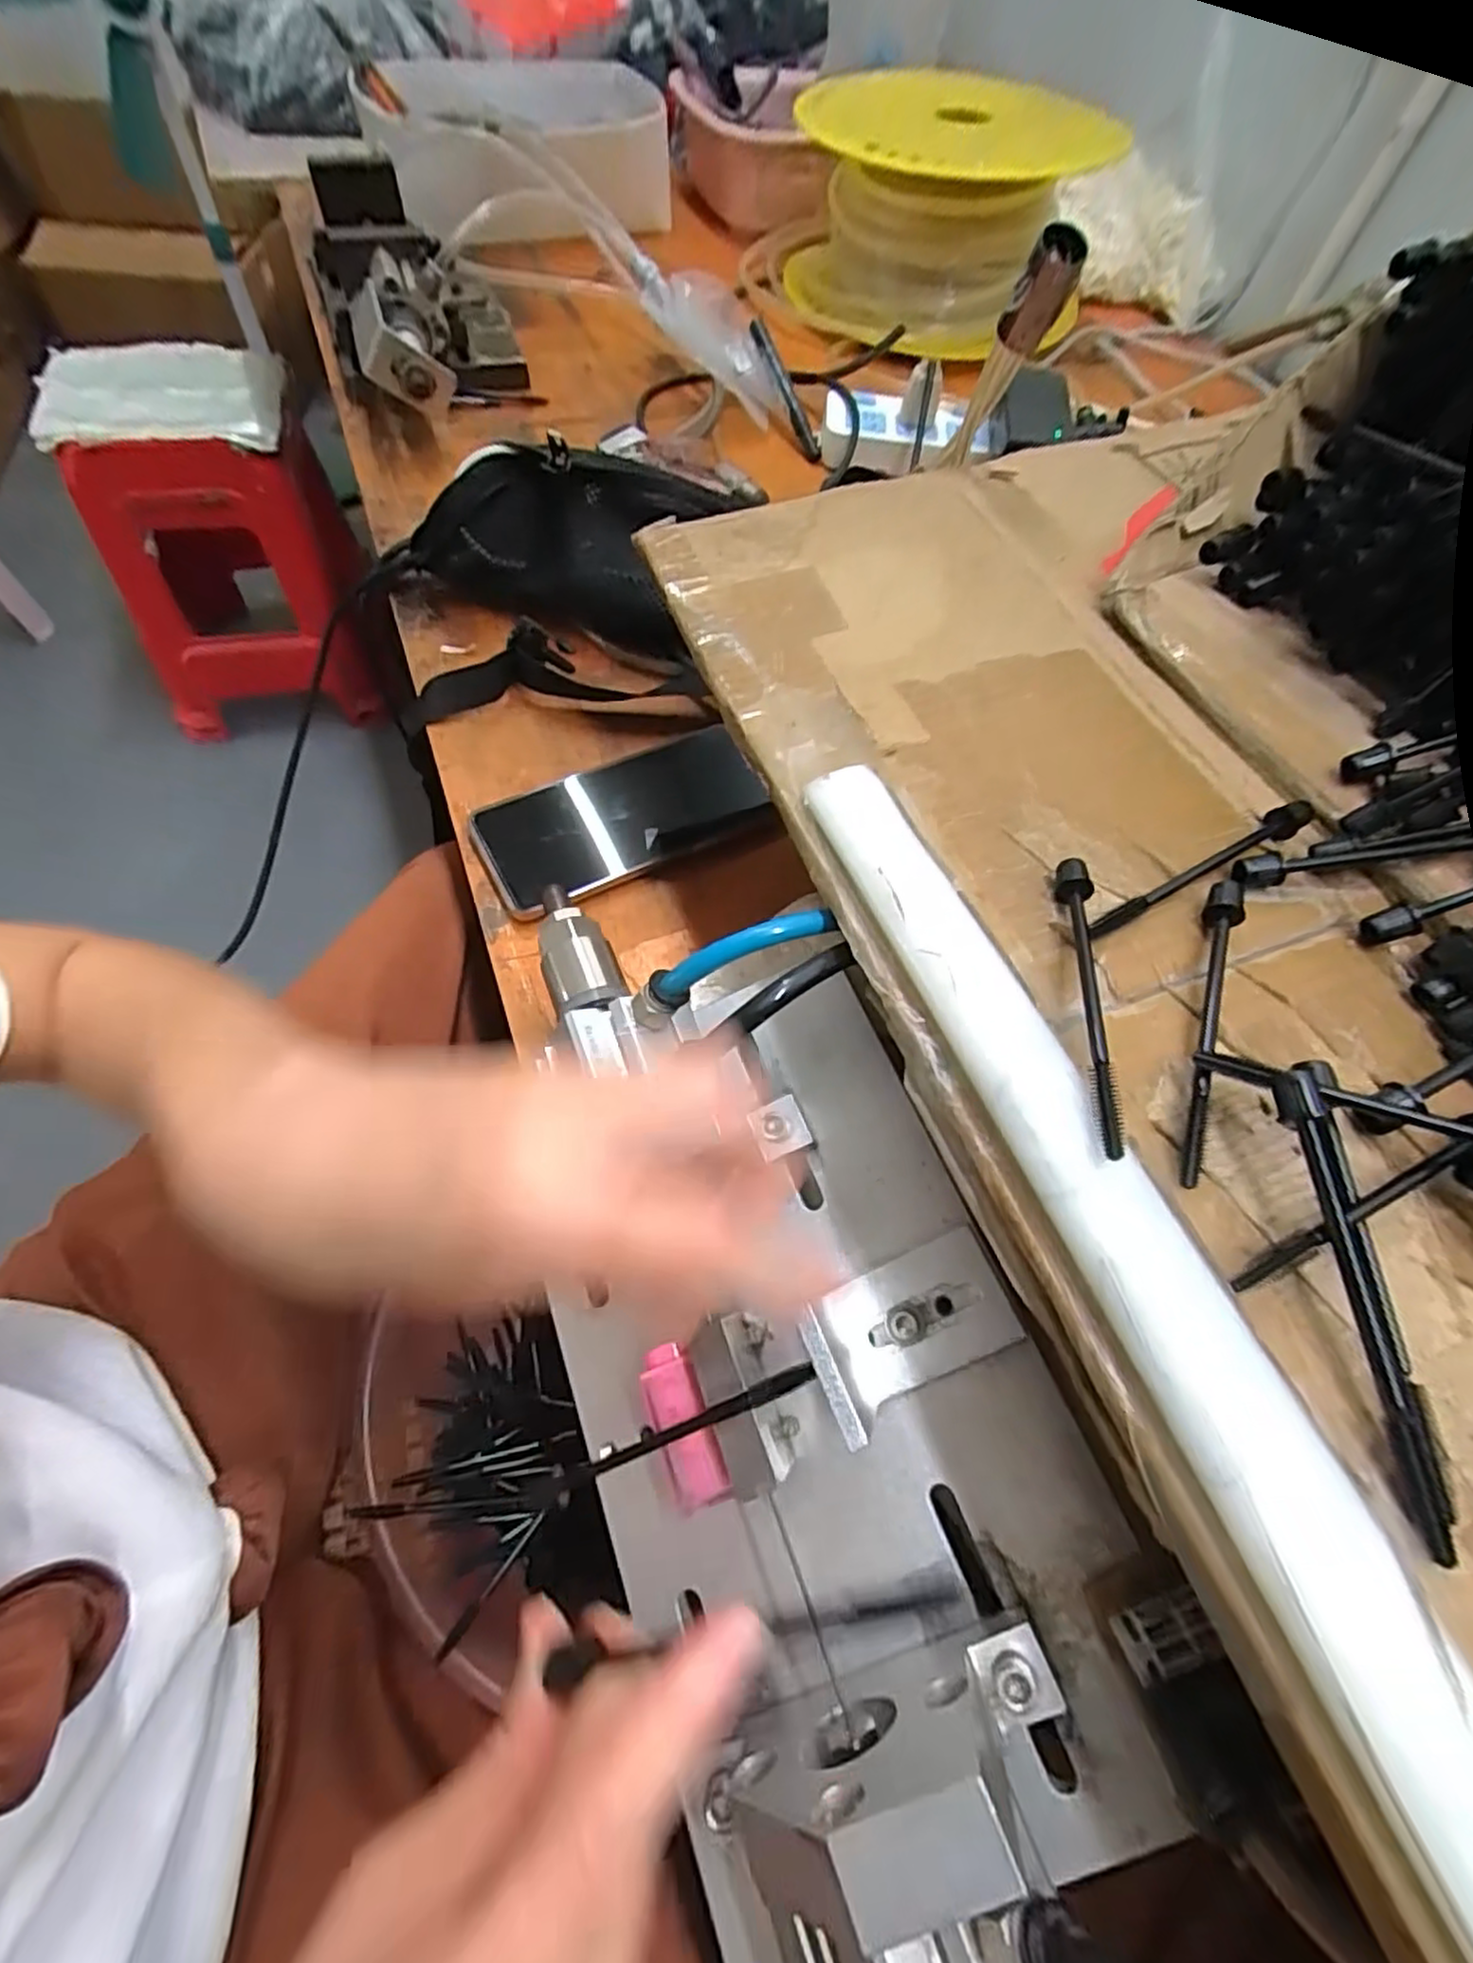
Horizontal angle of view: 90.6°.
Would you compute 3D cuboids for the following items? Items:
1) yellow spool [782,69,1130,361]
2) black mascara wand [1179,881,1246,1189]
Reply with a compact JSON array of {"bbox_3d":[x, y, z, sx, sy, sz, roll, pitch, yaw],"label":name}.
[{"bbox_3d":[0.191,-0.699,0.668,0.282,0.137,0.238,12,60,0],"label":"yellow spool"},{"bbox_3d":[0.135,0.011,0.207,0.009,0.010,0.096,20,62,10],"label":"black mascara wand"}]

